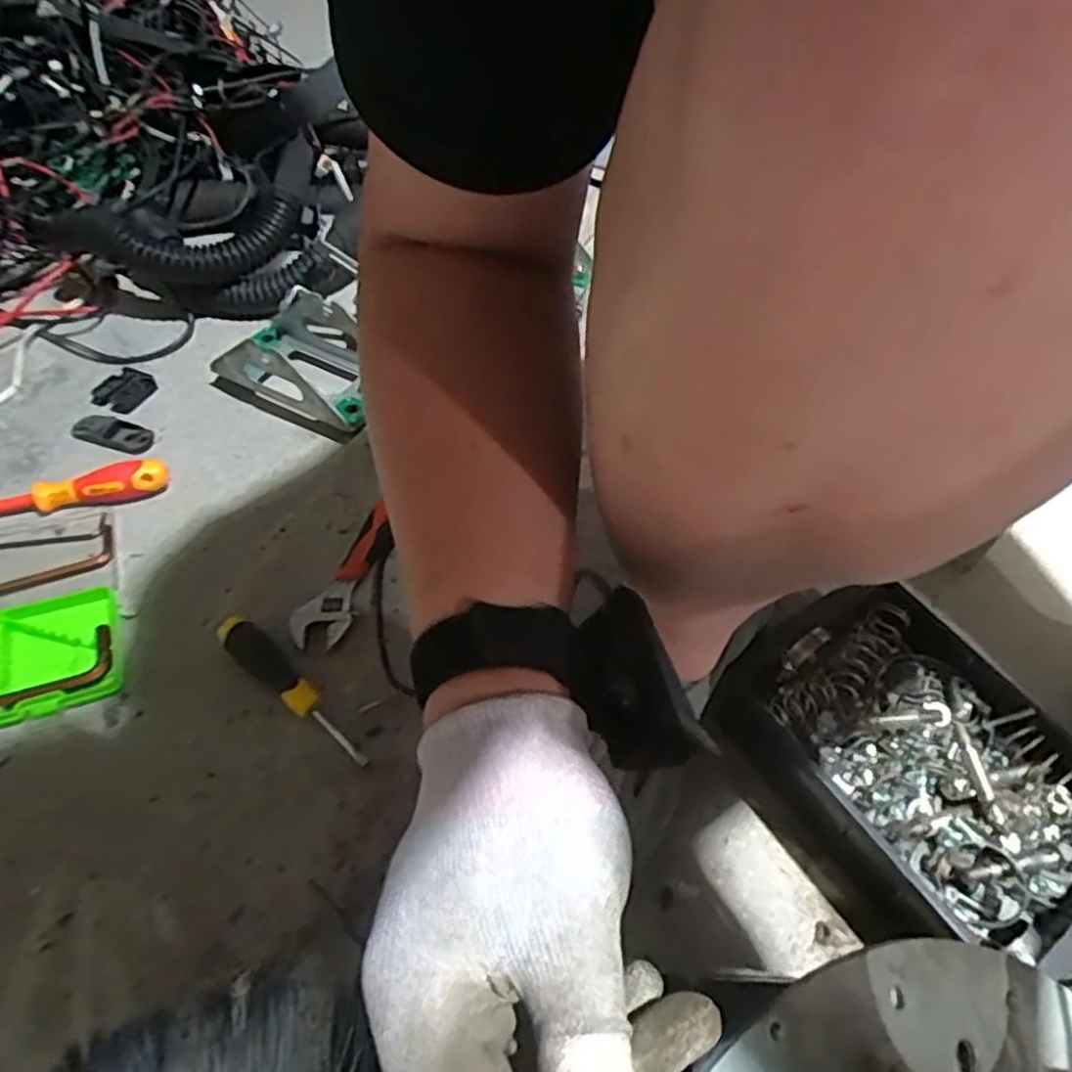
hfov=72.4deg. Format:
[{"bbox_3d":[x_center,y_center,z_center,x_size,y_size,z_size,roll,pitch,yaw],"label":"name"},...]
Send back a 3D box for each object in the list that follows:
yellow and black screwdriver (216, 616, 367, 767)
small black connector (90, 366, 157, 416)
[{"bbox_3d":[-0.186,0.114,0.561,0.158,0.021,0.027,33,57,22],"label":"yellow and black screwdriver"},{"bbox_3d":[-0.425,-0.152,0.757,0.048,0.010,0.058,25,56,16],"label":"small black connector"}]

